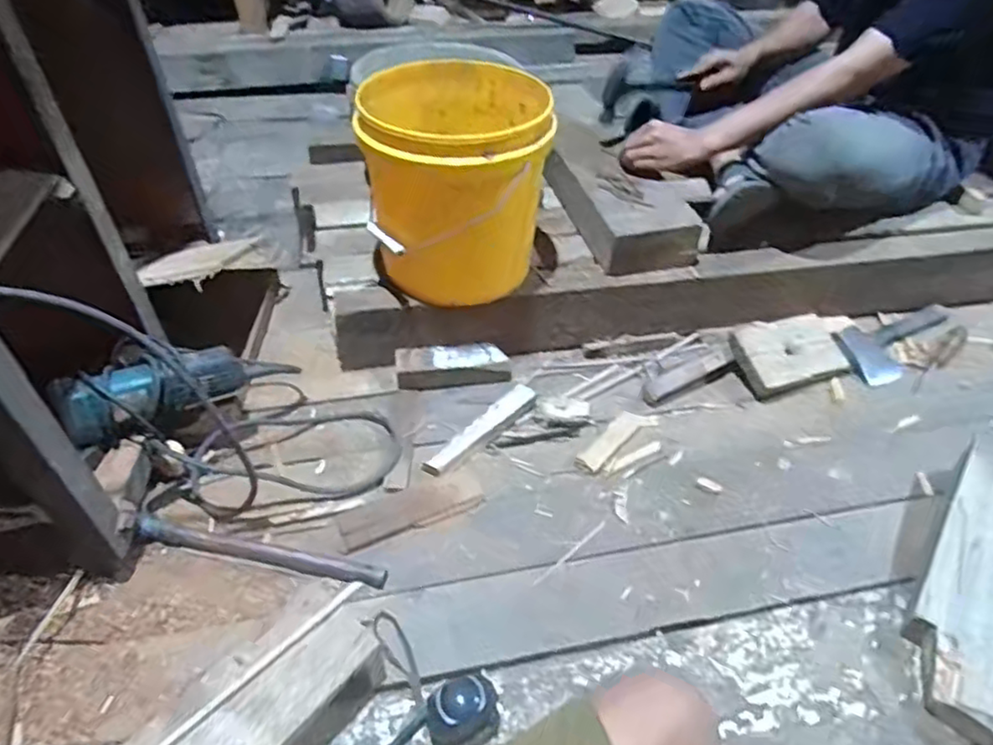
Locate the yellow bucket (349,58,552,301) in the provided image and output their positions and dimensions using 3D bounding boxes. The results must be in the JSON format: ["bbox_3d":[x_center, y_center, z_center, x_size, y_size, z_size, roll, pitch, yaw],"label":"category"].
[{"bbox_3d":[-0.062,-0.270,0.981,0.256,0.262,0.226,2,45,-3],"label":"yellow bucket"}]

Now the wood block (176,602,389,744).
[{"bbox_3d":[-0.214,0.329,0.636,0.101,0.081,0.229,30,50,24],"label":"wood block"}]

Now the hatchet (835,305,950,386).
[{"bbox_3d":[0.689,-0.050,1.128,0.254,0.028,0.109,-15,52,-18],"label":"hatchet"}]

